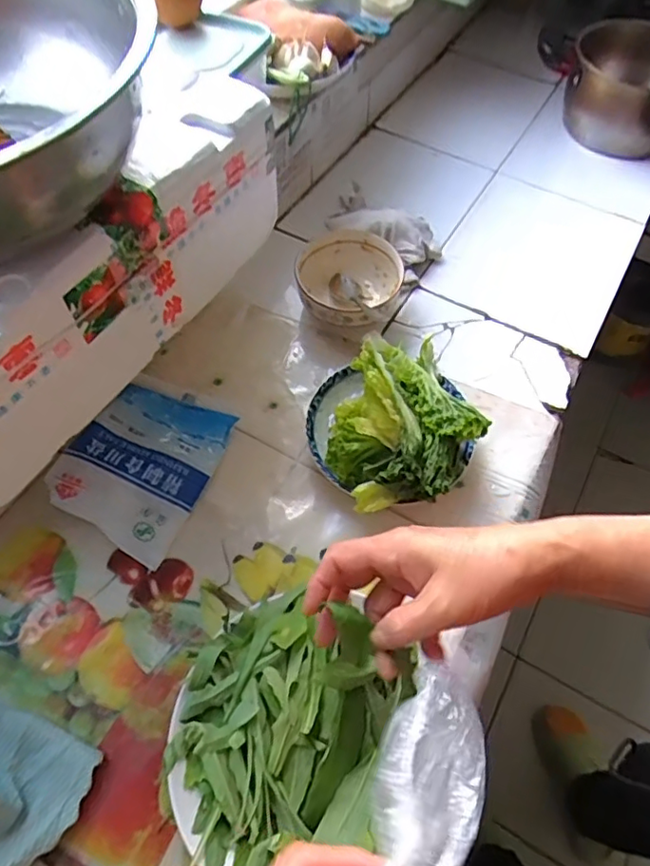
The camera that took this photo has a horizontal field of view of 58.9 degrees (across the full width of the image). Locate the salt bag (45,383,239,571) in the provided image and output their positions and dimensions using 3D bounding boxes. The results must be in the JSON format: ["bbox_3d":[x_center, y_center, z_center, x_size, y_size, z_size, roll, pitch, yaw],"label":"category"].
[{"bbox_3d":[-0.161,0.022,0.512,0.112,0.032,0.152,20,61,9],"label":"salt bag"}]

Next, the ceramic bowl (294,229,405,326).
[{"bbox_3d":[0.023,-0.155,0.610,0.107,0.059,0.111,1,59,-2],"label":"ceramic bowl"}]

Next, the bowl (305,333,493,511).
[{"bbox_3d":[0.061,-0.016,0.519,0.149,0.073,0.176,3,59,-1],"label":"bowl"}]

